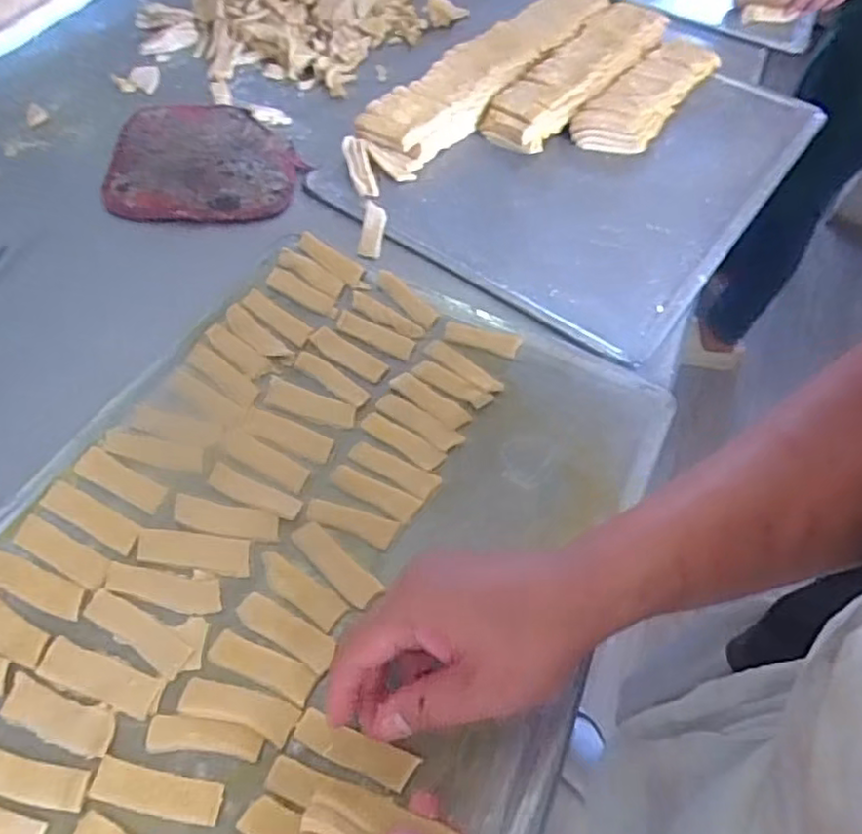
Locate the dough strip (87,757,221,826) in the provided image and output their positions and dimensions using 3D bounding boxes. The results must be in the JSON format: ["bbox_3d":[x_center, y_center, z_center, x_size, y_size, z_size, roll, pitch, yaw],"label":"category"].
[{"bbox_3d":[-0.127,0.174,0.304,0.059,0.004,0.018,11,55,3],"label":"dough strip"}]

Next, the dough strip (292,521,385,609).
[{"bbox_3d":[-0.056,0.083,0.378,0.058,0.004,0.020,38,60,20],"label":"dough strip"}]

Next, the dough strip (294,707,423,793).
[{"bbox_3d":[-0.037,0.163,0.322,0.060,0.005,0.017,21,56,10],"label":"dough strip"}]

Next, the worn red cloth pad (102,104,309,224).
[{"bbox_3d":[-0.195,-0.228,0.576,0.152,0.011,0.160,3,55,-3],"label":"worn red cloth pad"}]

